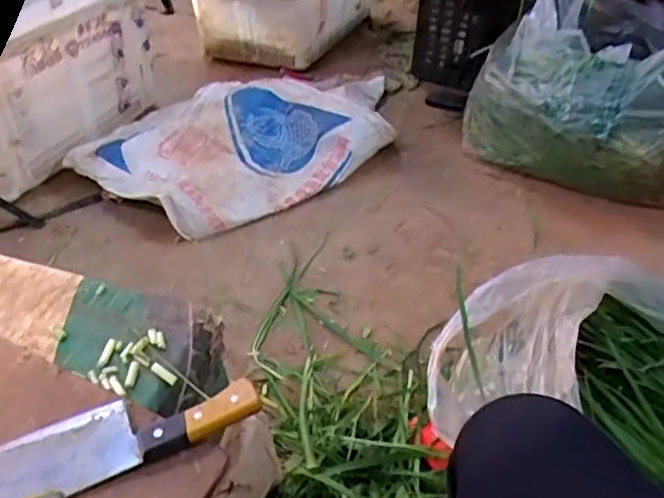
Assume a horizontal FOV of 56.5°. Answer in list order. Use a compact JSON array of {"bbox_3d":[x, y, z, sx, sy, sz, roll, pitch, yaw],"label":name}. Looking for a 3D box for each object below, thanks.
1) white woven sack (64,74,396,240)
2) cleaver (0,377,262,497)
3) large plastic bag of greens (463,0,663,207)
[{"bbox_3d":[-0.188,-0.293,1.525,0.841,0.139,0.506,-20,42,-21],"label":"white woven sack"},{"bbox_3d":[-0.194,0.153,0.480,0.266,0.026,0.068,-18,42,-19],"label":"cleaver"},{"bbox_3d":[0.654,-0.387,1.450,0.555,0.336,0.504,27,47,31],"label":"large plastic bag of greens"}]

